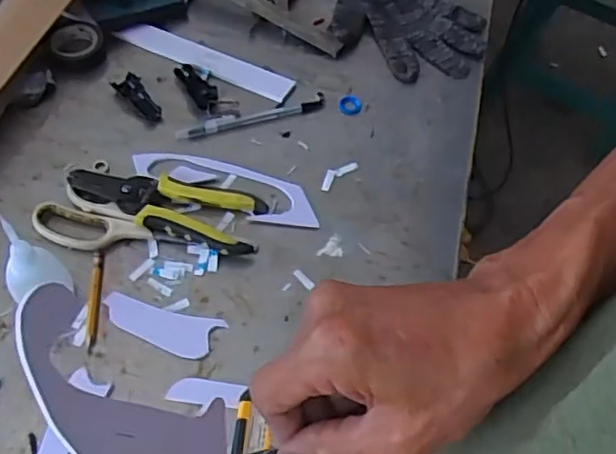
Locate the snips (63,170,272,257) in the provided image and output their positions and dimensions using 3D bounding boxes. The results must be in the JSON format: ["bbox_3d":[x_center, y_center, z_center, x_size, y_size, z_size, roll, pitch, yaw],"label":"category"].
[{"bbox_3d":[-0.126,-0.022,0.575,0.171,0.021,0.063,17,58,6],"label":"snips"}]

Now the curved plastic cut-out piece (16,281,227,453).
[{"bbox_3d":[-0.073,0.082,0.266,0.004,0.128,0.063,-13,44,35],"label":"curved plastic cut-out piece"}]

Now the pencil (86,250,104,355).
[{"bbox_3d":[-0.175,0.057,0.529,0.010,0.005,0.091,-2,58,-6],"label":"pencil"}]

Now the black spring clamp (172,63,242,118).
[{"bbox_3d":[-0.105,-0.136,0.655,0.087,0.012,0.034,35,62,16],"label":"black spring clamp"}]

